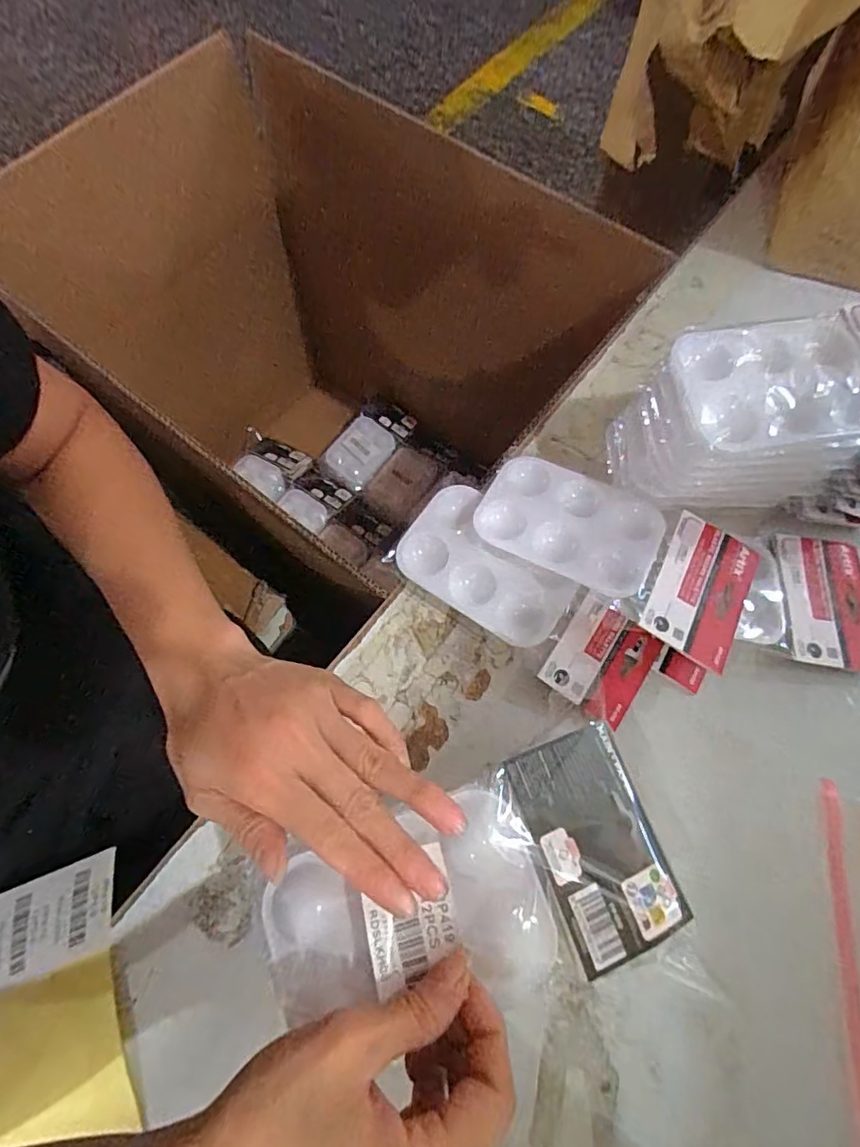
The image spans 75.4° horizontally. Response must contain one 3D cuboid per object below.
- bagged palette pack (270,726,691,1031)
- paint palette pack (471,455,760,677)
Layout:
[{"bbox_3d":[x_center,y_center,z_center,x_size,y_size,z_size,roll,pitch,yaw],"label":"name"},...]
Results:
[{"bbox_3d":[0.022,0.144,0.257,0.187,0.021,0.094,-14,71,-11],"label":"bagged palette pack"},{"bbox_3d":[0.129,-0.021,0.390,0.190,0.016,0.095,29,68,10],"label":"paint palette pack"}]

